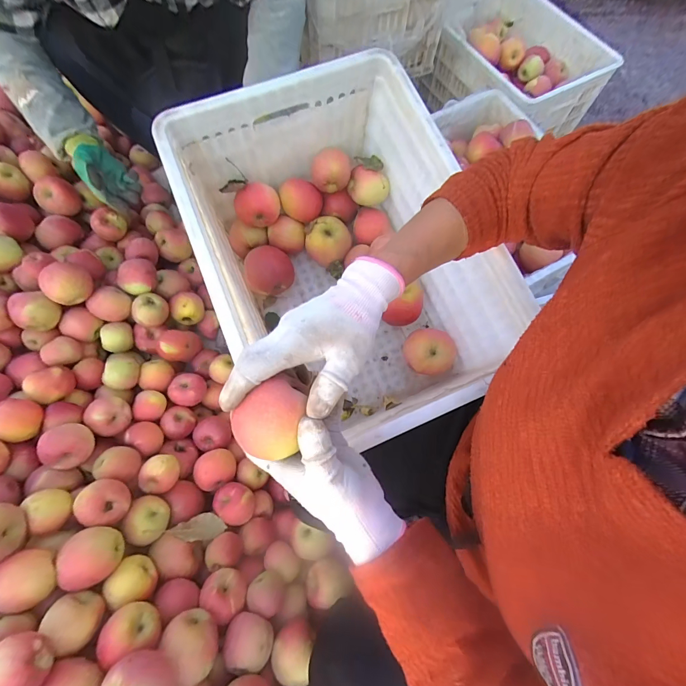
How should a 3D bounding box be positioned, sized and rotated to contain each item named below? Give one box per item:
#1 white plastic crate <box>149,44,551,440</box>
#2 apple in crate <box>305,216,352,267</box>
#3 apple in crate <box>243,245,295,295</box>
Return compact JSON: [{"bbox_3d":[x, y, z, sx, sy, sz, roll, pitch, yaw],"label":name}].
[{"bbox_3d":[-0.004,-0.109,0.534,0.346,0.302,0.472,-21,71,-7],"label":"white plastic crate"},{"bbox_3d":[-0.028,-0.189,0.636,0.085,0.065,0.071,-8,70,-3],"label":"apple in crate"},{"bbox_3d":[-0.132,-0.128,0.622,0.084,0.070,0.075,-18,71,-6],"label":"apple in crate"}]

